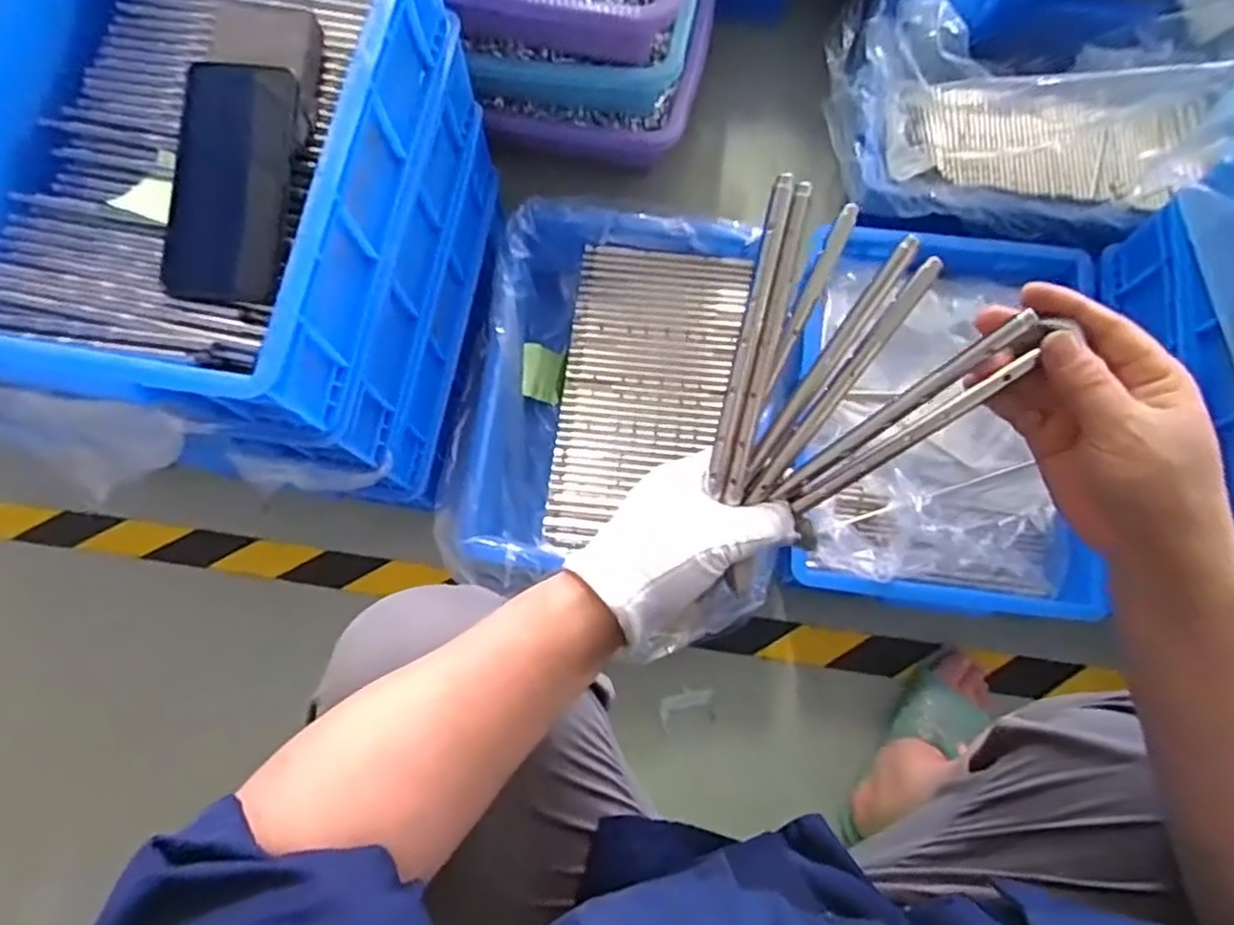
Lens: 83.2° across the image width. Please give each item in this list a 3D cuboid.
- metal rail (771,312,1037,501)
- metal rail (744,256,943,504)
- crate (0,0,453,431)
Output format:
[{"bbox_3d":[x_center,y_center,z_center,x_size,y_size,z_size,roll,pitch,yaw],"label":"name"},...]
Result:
[{"bbox_3d":[0.129,-0.023,0.326,0.137,0.008,0.010,-40,75,27],"label":"metal rail"},{"bbox_3d":[0.109,-0.036,0.339,0.012,0.015,0.138,37,107,10],"label":"metal rail"},{"bbox_3d":[-0.332,-0.244,0.535,0.314,0.121,0.403,10,76,4],"label":"crate"}]

